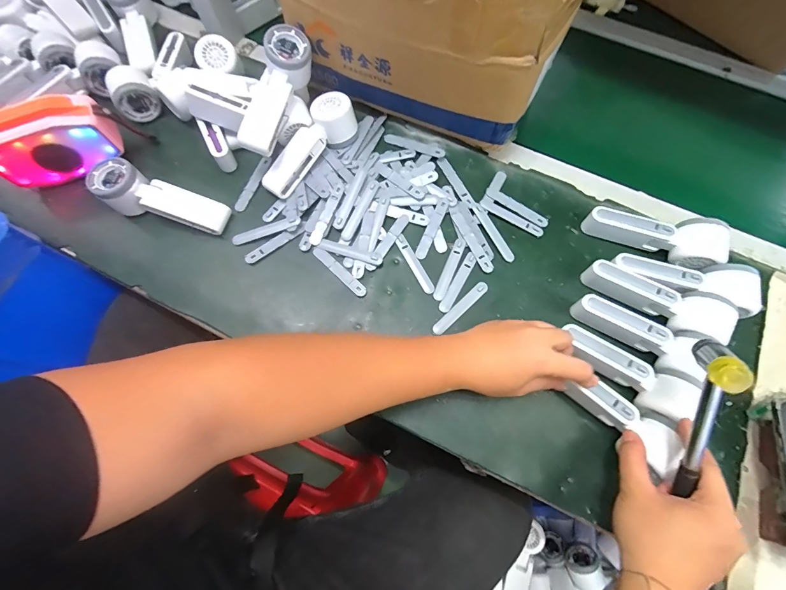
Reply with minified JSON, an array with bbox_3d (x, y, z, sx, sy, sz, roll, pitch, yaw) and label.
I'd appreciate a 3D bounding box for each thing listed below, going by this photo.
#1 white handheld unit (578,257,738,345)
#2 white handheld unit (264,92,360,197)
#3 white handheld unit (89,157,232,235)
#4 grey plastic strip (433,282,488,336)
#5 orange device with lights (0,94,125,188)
[{"bbox_3d":[0.322,0.004,0.441,0.161,0.057,0.050,28,72,8],"label":"white handheld unit"},{"bbox_3d":[-0.121,-0.212,0.508,0.060,0.047,0.169,40,86,12],"label":"white handheld unit"},{"bbox_3d":[-0.307,-0.125,0.474,0.168,0.049,0.056,18,70,-12],"label":"white handheld unit"},{"bbox_3d":[0.087,0.017,0.458,0.092,0.006,0.016,-41,77,-14],"label":"grey plastic strip"},{"bbox_3d":[-0.443,-0.197,0.467,0.150,0.096,0.054,-25,73,-10],"label":"orange device with lights"}]

